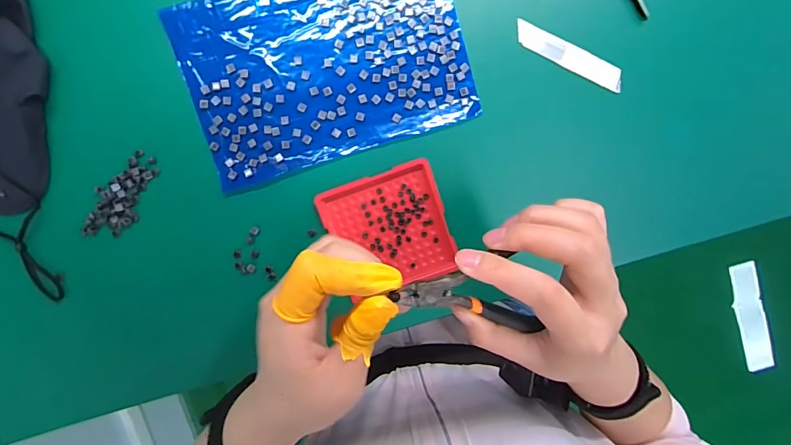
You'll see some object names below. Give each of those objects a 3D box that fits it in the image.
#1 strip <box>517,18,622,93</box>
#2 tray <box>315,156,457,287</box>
[{"bbox_3d":[0.147,-0.139,0.342,0.100,0.004,0.018,24,104,-6],"label":"strip"},{"bbox_3d":[-0.005,0.008,0.352,0.098,0.010,0.100,-19,98,1],"label":"tray"}]

